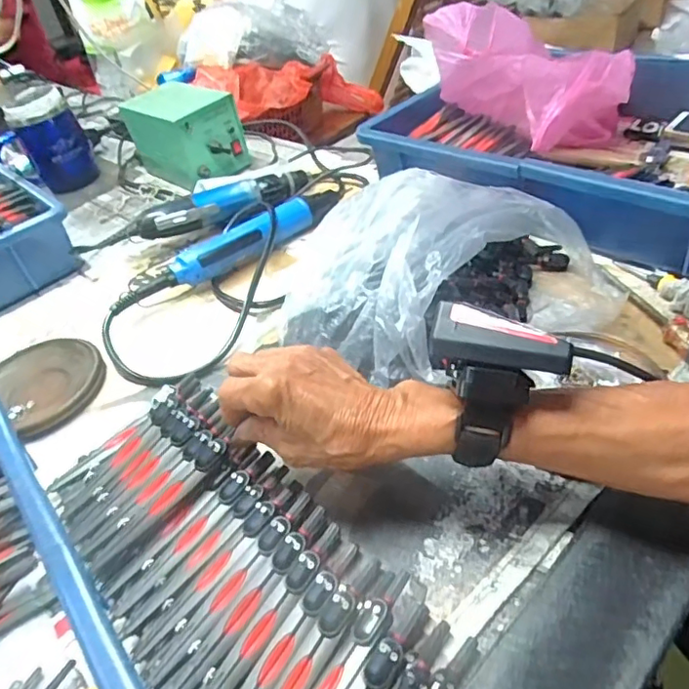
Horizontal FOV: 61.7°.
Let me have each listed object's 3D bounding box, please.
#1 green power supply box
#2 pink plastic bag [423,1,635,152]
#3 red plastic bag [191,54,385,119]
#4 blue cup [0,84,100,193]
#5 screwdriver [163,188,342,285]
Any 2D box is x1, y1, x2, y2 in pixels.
[{"bbox_3d":[-0.219,-0.284,0.785,0.157,0.098,0.091,24,53,35],"label":"green power supply box"},{"bbox_3d":[0.194,-0.272,0.594,0.148,0.138,0.185,-38,47,-26],"label":"pink plastic bag"},{"bbox_3d":[-0.084,-0.464,1.027,0.154,0.100,0.346,23,29,27],"label":"red plastic bag"},{"bbox_3d":[-0.434,-0.286,0.829,0.111,0.122,0.075,-32,44,-20],"label":"blue cup"},{"bbox_3d":[-0.085,-0.117,0.607,0.205,0.035,0.028,-37,46,-26],"label":"screwdriver"}]

